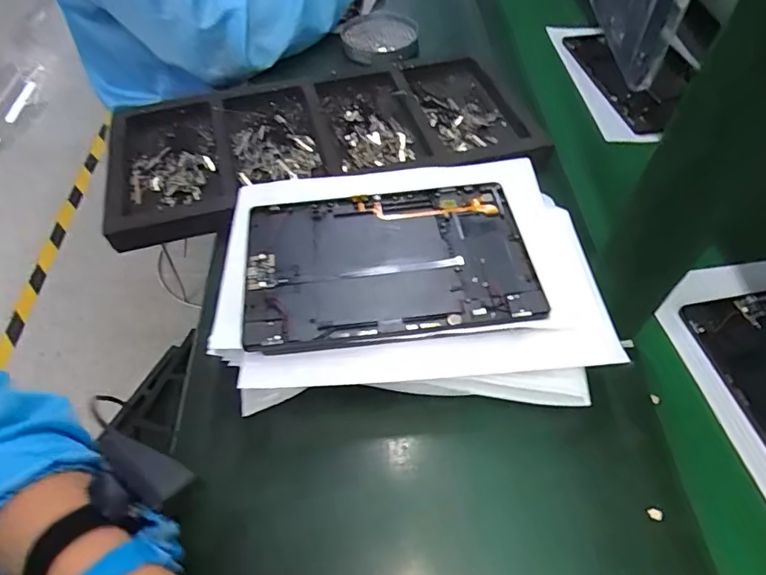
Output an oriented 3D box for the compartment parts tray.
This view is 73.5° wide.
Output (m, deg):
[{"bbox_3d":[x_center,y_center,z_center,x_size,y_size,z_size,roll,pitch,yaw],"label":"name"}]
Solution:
[{"bbox_3d":[-0.075,-0.175,0.597,0.474,0.033,0.233,-9,50,-3],"label":"compartment parts tray"}]

